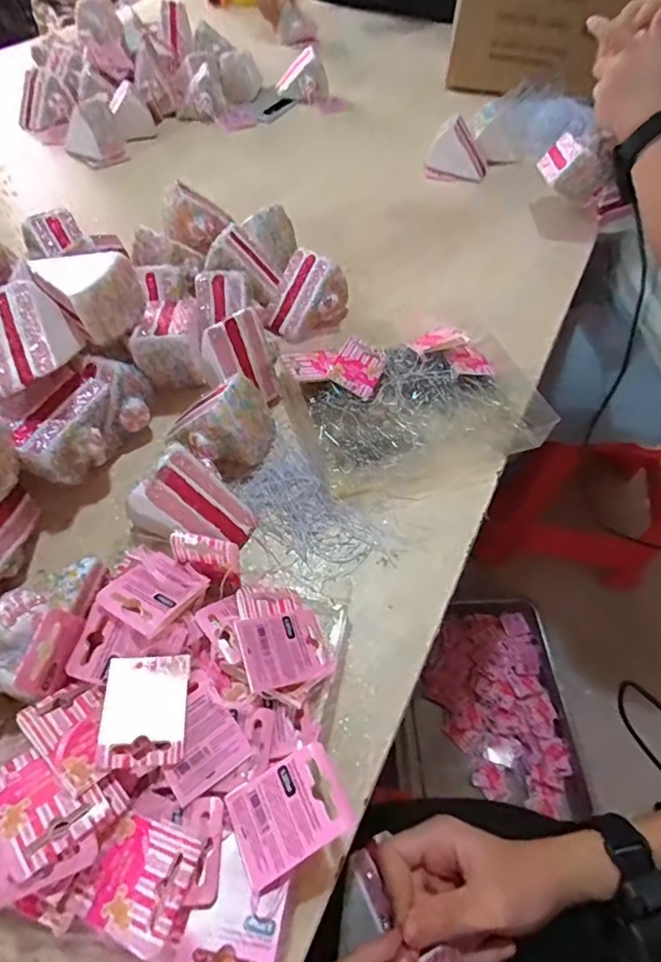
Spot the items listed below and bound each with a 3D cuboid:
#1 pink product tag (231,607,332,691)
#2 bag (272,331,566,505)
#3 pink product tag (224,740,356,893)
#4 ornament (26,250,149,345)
[{"bbox_3d":[-0.028,0.105,0.322,0.061,0.006,0.045,-3,55,-39],"label":"pink product tag"},{"bbox_3d":[0.080,-0.074,0.462,0.217,0.028,0.155,-14,57,-11],"label":"bag"},{"bbox_3d":[-0.022,0.170,0.261,0.059,0.004,0.045,-33,52,-6],"label":"pink product tag"},{"bbox_3d":[-0.201,-0.160,0.428,0.070,0.059,0.078,-32,62,-22],"label":"ornament"}]

